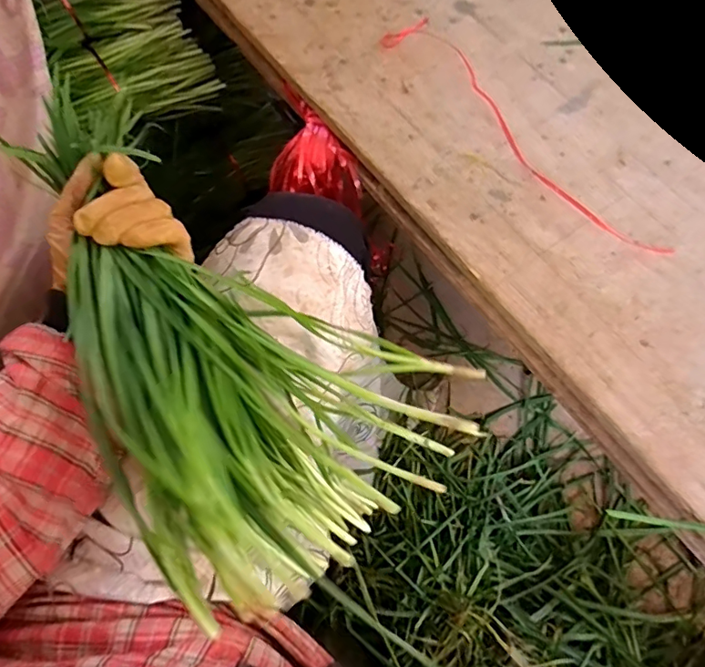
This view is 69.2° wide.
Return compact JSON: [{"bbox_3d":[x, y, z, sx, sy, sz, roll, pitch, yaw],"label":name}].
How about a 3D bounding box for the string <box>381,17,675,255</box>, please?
[{"bbox_3d":[0.152,-0.185,0.453,0.053,0.019,0.324,-39,75,-12],"label":"string"}]

